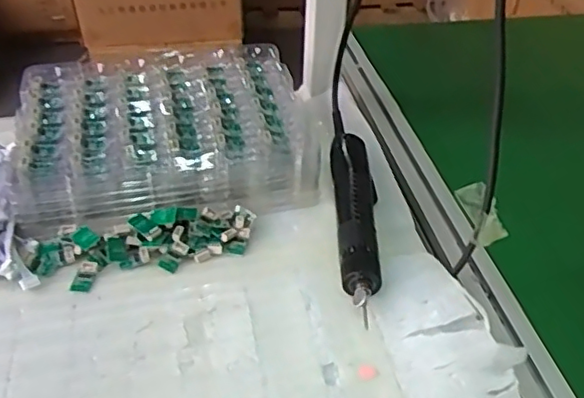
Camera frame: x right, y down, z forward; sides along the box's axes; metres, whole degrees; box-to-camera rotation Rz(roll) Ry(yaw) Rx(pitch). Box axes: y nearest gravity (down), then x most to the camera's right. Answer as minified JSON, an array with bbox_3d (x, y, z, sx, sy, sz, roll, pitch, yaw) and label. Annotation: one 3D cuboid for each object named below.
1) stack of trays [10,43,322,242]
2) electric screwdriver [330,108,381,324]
[{"bbox_3d":[-0.132,-0.071,0.636,0.287,0.070,0.229,-9,40,-13],"label":"stack of trays"},{"bbox_3d":[0.062,0.007,0.569,0.042,0.037,0.249,0,39,-1],"label":"electric screwdriver"}]

